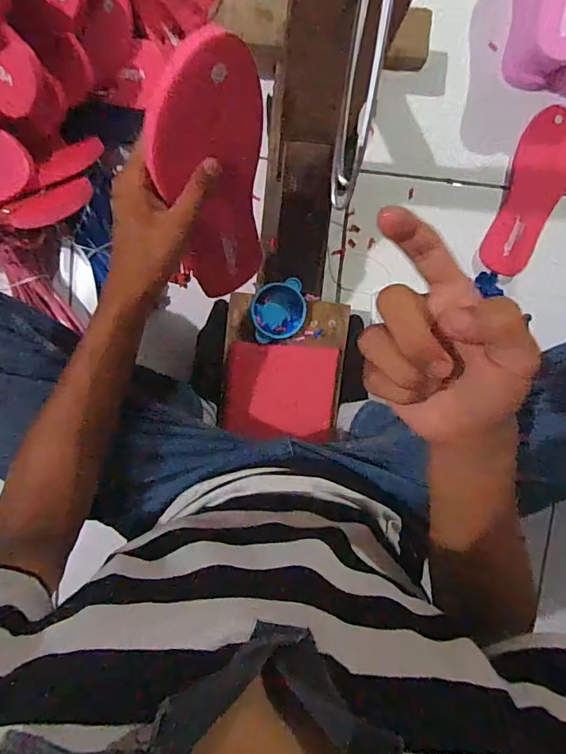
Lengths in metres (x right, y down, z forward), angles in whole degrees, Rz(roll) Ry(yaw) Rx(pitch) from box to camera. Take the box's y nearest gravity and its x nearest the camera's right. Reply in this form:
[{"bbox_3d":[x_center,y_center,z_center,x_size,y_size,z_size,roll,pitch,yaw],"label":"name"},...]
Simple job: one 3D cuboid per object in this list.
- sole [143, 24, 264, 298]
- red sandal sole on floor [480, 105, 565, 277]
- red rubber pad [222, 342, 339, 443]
[{"bbox_3d":[-0.058,-0.151,0.397,0.091,0.237,0.016,-32,68,-18],"label":"sole"},{"bbox_3d":[0.377,-0.273,0.710,0.089,0.014,0.235,17,101,3],"label":"red sandal sole on floor"},{"bbox_3d":[-0.003,0.021,0.639,0.147,0.007,0.127,4,92,-7],"label":"red rubber pad"}]

